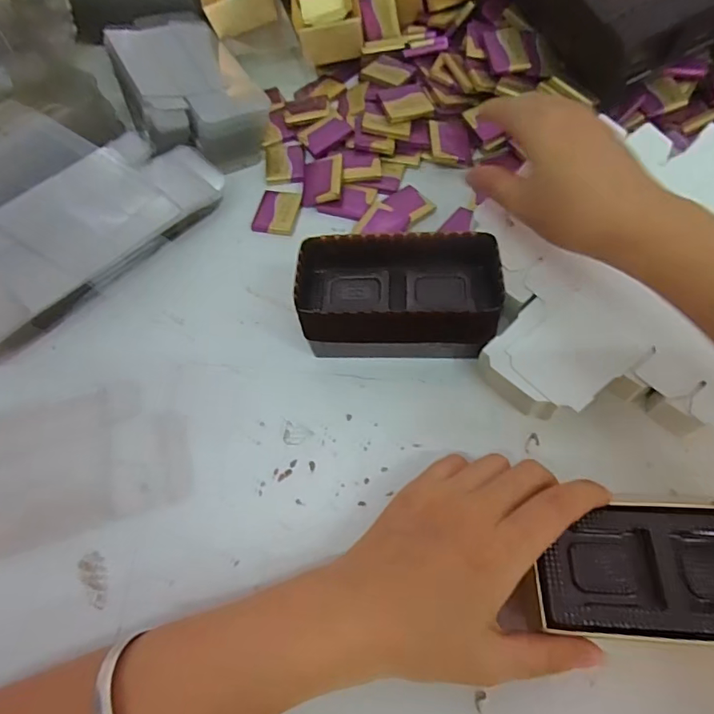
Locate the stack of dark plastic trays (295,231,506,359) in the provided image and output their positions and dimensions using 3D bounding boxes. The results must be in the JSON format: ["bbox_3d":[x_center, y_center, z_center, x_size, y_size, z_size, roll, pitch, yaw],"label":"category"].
[{"bbox_3d":[0.025,-0.034,0.299,0.117,0.052,0.062,2,61,4],"label":"stack of dark plastic trays"}]

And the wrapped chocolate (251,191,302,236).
[{"bbox_3d":[-0.061,-0.112,0.372,0.033,0.005,0.039,6,61,7],"label":"wrapped chocolate"}]

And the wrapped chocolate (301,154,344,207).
[{"bbox_3d":[-0.027,-0.135,0.378,0.032,0.010,0.041,-9,65,24],"label":"wrapped chocolate"}]

